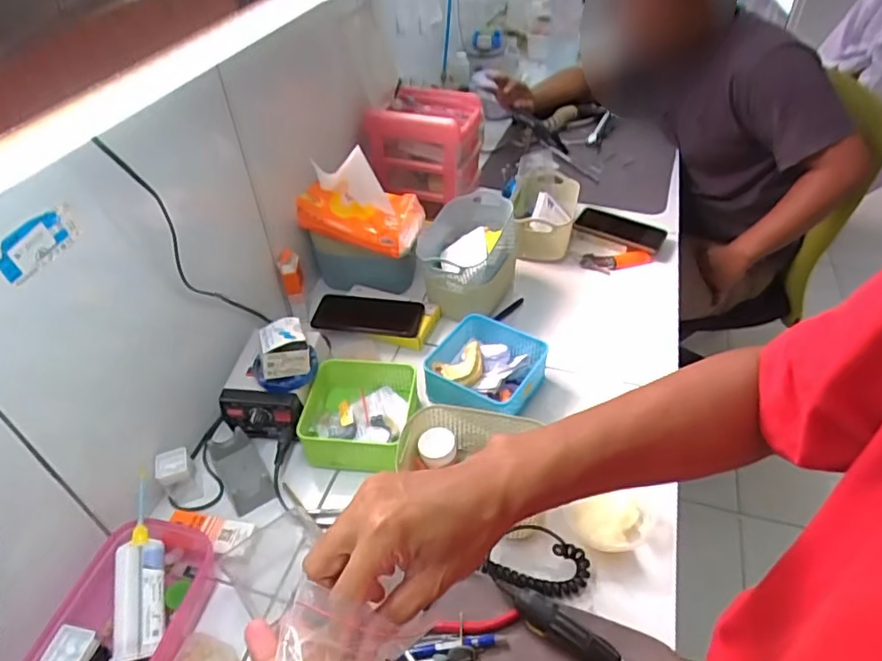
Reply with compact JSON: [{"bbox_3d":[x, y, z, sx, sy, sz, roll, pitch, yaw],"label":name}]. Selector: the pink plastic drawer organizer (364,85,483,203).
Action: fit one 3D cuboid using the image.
[{"bbox_3d":[-0.020,-0.340,1.055,0.172,0.162,0.155,12,46,15],"label":"pink plastic drawer organizer"}]

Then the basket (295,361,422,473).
[{"bbox_3d":[-0.106,0.113,0.736,0.138,0.074,0.139,0,44,3],"label":"basket"}]

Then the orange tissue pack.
[{"bbox_3d":[-0.122,-0.186,0.838,0.174,0.128,0.091,7,44,10],"label":"orange tissue pack"}]

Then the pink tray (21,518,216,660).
[{"bbox_3d":[-0.308,0.281,0.546,0.107,0.059,0.198,5,44,9],"label":"pink tray"}]

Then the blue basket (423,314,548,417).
[{"bbox_3d":[0.057,0.054,0.780,0.145,0.065,0.138,21,49,23],"label":"blue basket"}]

